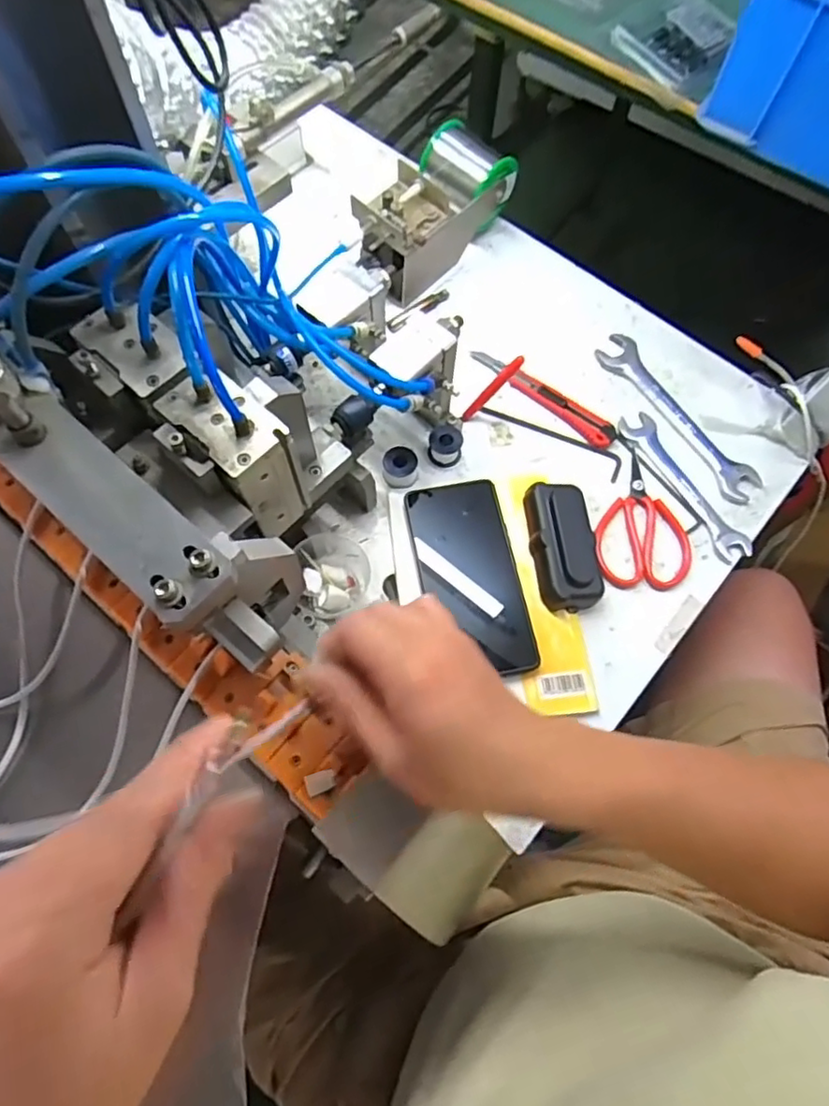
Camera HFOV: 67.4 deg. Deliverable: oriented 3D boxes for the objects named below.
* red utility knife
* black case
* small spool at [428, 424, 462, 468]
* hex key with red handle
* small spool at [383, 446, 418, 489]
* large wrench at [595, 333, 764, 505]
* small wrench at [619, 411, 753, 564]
[{"bbox_3d":[0.120,-0.148,0.577,0.152,0.011,0.023,41,72,13],"label":"red utility knife"},{"bbox_3d":[0.123,-0.007,0.509,0.051,0.027,0.104,-8,68,-6],"label":"black case"},{"bbox_3d":[0.027,-0.097,0.550,0.030,0.017,0.035,-1,68,-3],"label":"small spool"},{"bbox_3d":[0.117,-0.117,0.541,0.153,0.061,0.040,25,69,7],"label":"hex key with red handle"},{"bbox_3d":[-0.012,-0.074,0.539,0.030,0.026,0.029,1,68,-2],"label":"small spool"},{"bbox_3d":[0.243,-0.128,0.578,0.039,0.007,0.199,-30,72,-13],"label":"large wrench"},{"bbox_3d":[0.236,-0.061,0.547,0.033,0.004,0.157,-25,71,-12],"label":"small wrench"}]

